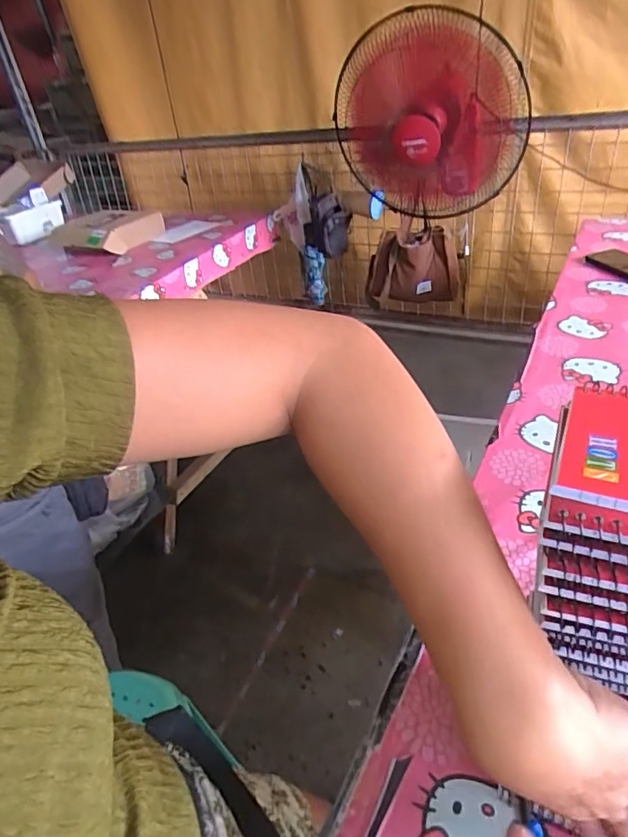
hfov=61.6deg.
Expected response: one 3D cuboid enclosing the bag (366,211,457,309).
[{"bbox_3d":[0.306,-0.456,1.622,0.280,0.236,0.121,1,36,14],"label":"bag"}]

